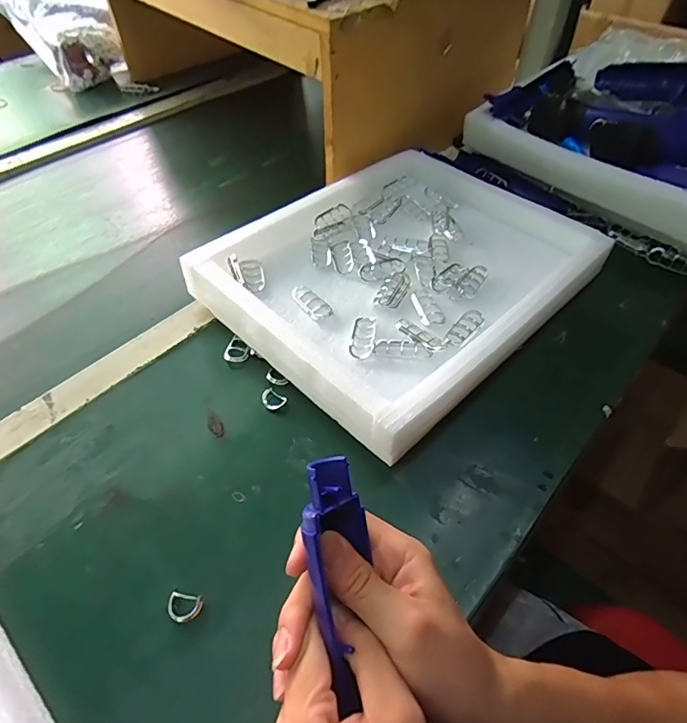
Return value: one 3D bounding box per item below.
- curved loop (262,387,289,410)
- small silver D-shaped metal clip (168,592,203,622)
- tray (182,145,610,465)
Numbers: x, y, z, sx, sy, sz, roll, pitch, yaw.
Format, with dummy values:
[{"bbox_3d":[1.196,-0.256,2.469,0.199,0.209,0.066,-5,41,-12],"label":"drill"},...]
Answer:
[{"bbox_3d":[-0.063,0.033,0.425,0.022,0.004,0.017,30,55,24],"label":"curved loop"},{"bbox_3d":[-0.106,0.163,0.318,0.022,0.004,0.017,3,49,3],"label":"small silver D-shaped metal clip"},{"bbox_3d":[0.063,-0.093,0.499,0.345,0.056,0.289,-37,58,-28],"label":"tray"}]

